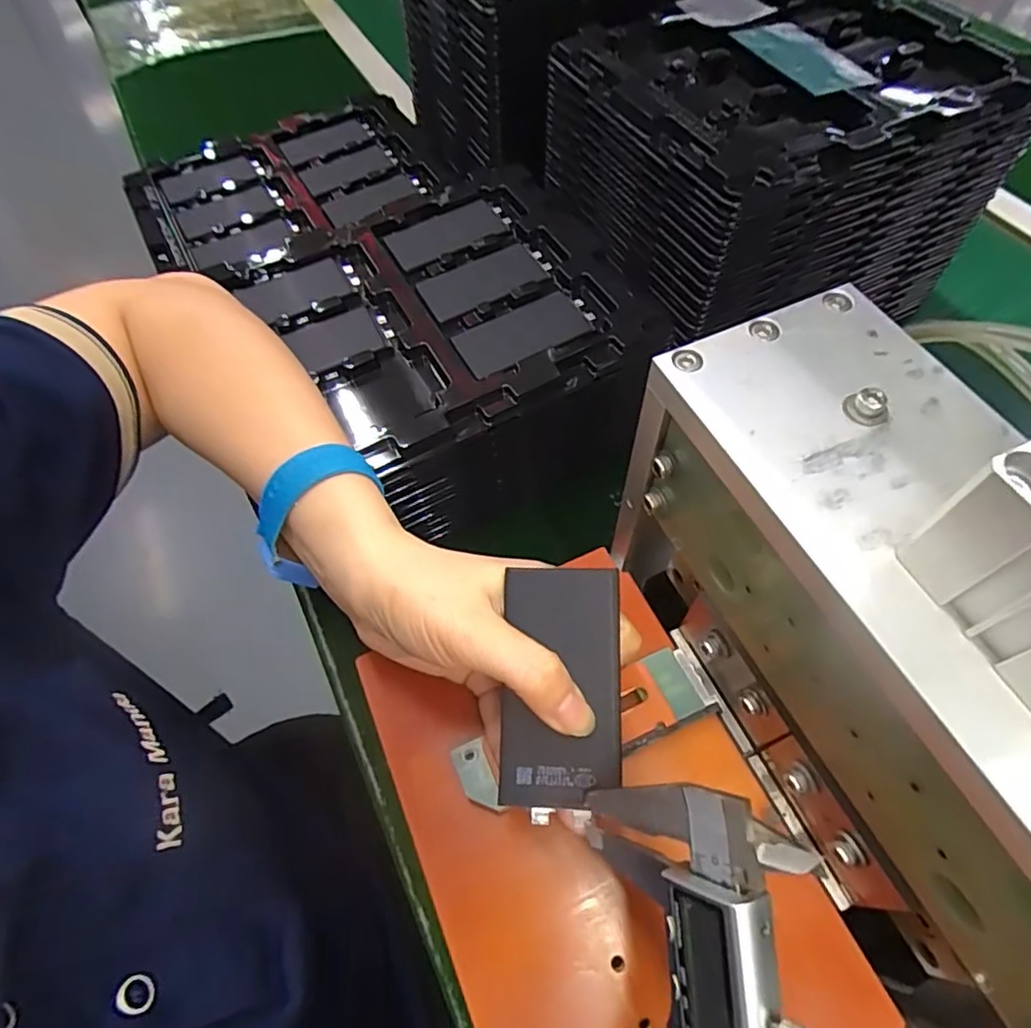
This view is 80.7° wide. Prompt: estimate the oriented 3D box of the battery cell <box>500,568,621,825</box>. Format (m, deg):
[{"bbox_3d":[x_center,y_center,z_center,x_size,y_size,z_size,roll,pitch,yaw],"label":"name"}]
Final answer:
[{"bbox_3d":[0.017,0.065,0.226,0.044,0.005,0.089,6,78,6],"label":"battery cell"}]

